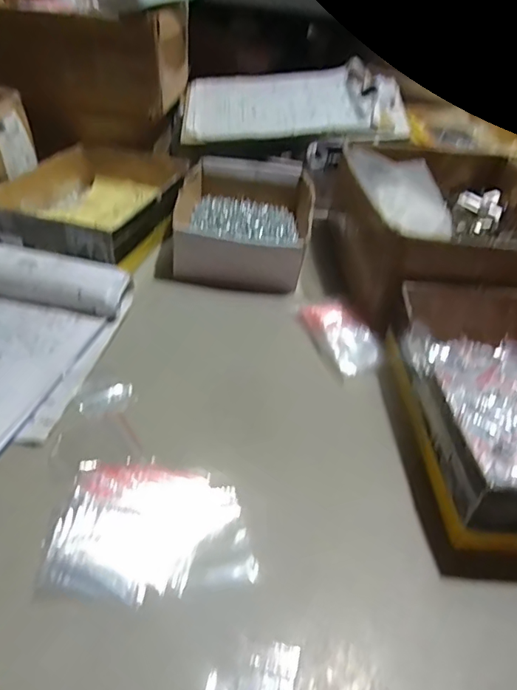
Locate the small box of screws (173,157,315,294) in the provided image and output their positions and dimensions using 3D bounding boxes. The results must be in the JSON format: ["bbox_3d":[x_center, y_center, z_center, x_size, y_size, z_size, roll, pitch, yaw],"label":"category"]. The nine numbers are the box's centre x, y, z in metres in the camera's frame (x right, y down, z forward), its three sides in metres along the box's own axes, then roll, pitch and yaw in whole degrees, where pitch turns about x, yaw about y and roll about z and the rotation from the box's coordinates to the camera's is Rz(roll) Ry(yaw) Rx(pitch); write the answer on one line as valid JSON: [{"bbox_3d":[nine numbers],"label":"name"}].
[{"bbox_3d":[-0.018,-0.172,0.680,0.169,0.061,0.248,7,39,1],"label":"small box of screws"}]

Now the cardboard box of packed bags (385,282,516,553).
[{"bbox_3d":[0.228,0.045,0.440,0.180,0.065,0.258,3,39,-4],"label":"cardboard box of packed bags"}]

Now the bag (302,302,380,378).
[{"bbox_3d":[0.091,-0.011,0.536,0.053,0.018,0.100,-14,43,-23],"label":"bag"}]

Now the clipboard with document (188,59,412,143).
[{"bbox_3d":[0.059,-0.405,0.832,0.353,0.022,0.248,-2,49,0],"label":"clipboard with document"}]

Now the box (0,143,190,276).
[{"bbox_3d":[-0.206,-0.180,0.652,0.183,0.067,0.259,10,39,4],"label":"box"}]

